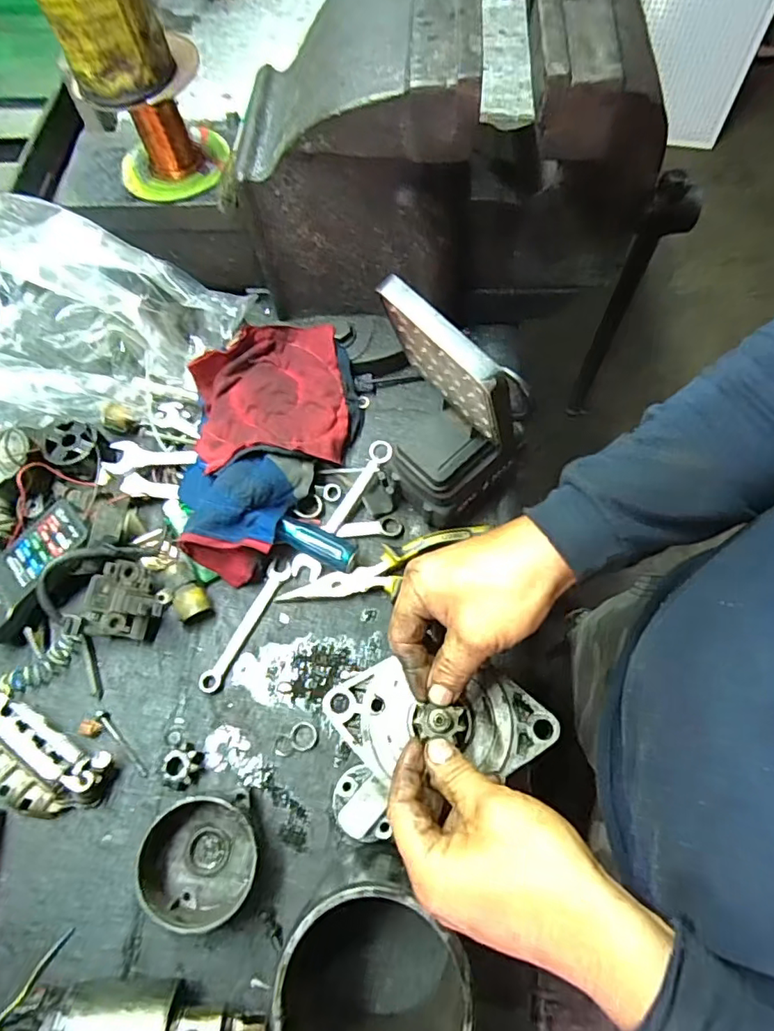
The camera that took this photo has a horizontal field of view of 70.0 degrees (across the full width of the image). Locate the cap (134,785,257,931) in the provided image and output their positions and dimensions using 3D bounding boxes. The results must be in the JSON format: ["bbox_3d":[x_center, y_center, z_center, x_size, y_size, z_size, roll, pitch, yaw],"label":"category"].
[{"bbox_3d":[-0.137,0.248,0.395,0.082,0.047,0.078,-1,66,2],"label":"cap"}]

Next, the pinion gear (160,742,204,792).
[{"bbox_3d":[-0.160,0.197,0.432,0.027,0.018,0.030,33,71,15],"label":"pinion gear"}]

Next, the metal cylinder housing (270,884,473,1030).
[{"bbox_3d":[-0.008,0.284,0.342,0.103,0.113,0.103,-1,66,2],"label":"metal cylinder housing"}]

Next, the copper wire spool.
[{"bbox_3d":[-0.191,-0.334,0.466,0.094,0.084,0.095,-4,66,1],"label":"copper wire spool"}]

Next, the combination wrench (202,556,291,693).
[{"bbox_3d":[-0.121,0.095,0.480,0.020,0.011,0.123,23,69,12],"label":"combination wrench"}]

